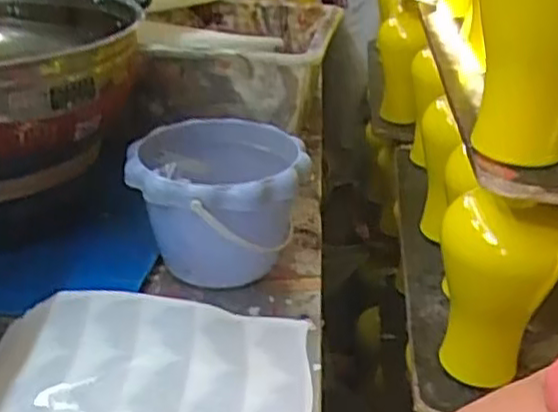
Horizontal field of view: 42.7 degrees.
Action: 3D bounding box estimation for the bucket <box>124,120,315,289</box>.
[{"bbox_3d":[-0.057,-0.002,0.674,0.159,0.110,0.171,0,28,-3],"label":"bucket"}]

